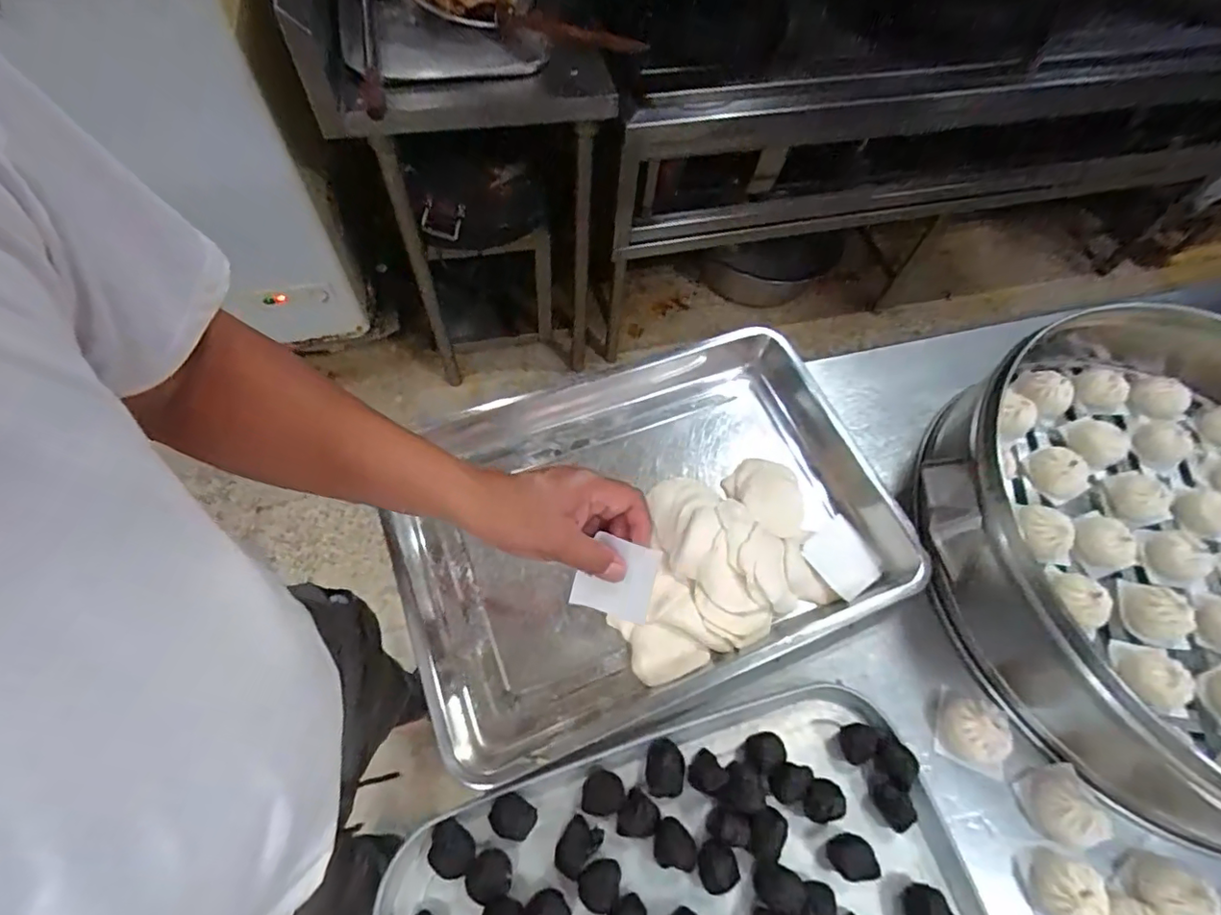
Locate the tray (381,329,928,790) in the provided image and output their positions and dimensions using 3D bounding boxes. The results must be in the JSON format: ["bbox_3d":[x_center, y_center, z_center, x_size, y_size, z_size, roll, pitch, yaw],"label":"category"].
[{"bbox_3d":[0.040,0.059,0.590,0.515,0.061,0.352,-17,66,-16],"label":"tray"}]

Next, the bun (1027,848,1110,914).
[{"bbox_3d":[0.379,0.359,0.462,0.048,0.038,0.044,3,62,-6],"label":"bun"}]

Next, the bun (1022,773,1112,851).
[{"bbox_3d":[0.404,0.308,0.489,0.057,0.044,0.060,8,62,-3],"label":"bun"}]

